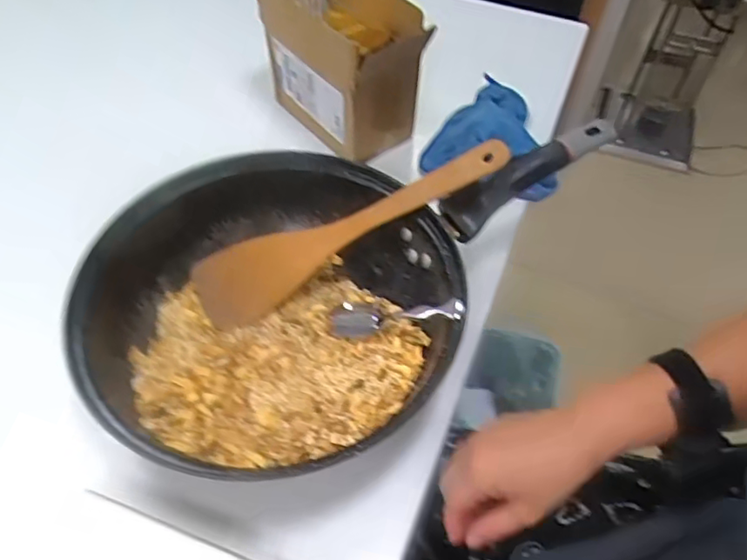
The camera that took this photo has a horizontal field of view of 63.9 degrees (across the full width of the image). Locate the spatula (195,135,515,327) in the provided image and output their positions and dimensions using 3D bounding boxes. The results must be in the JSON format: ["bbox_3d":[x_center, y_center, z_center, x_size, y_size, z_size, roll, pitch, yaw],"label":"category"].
[{"bbox_3d":[-0.024,-0.045,0.561,0.313,0.032,0.069,-25,55,10],"label":"spatula"}]

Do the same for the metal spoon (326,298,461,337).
[{"bbox_3d":[0.017,0.031,0.530,0.134,0.017,0.027,-10,47,34],"label":"metal spoon"}]

